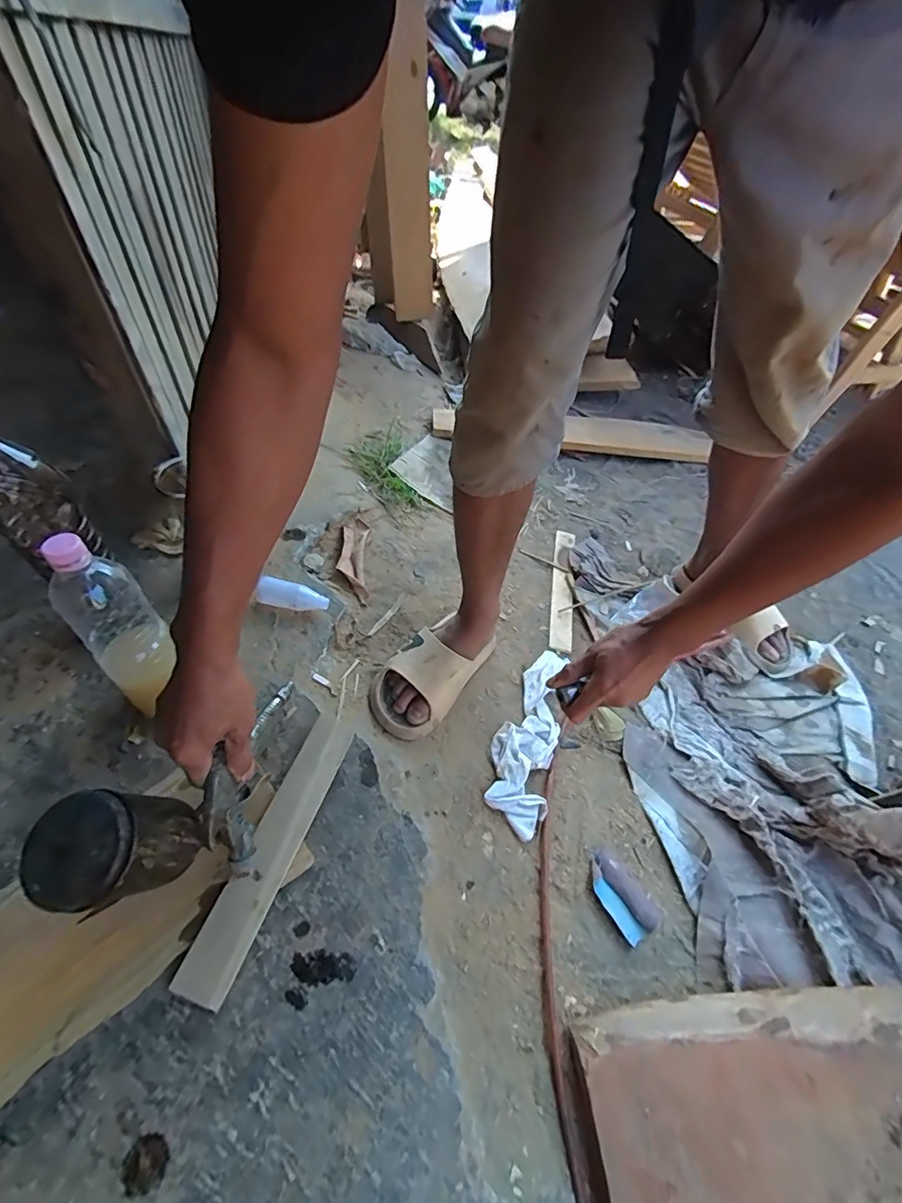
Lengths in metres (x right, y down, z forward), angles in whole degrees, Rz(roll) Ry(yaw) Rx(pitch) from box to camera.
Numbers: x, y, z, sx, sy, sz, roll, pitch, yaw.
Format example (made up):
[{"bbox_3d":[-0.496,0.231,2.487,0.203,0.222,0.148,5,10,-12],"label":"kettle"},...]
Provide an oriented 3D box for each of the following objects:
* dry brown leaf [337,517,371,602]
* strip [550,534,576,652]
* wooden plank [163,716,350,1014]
[{"bbox_3d":[-0.174,-0.081,0.892,0.049,0.018,0.182,-1,50,-7],"label":"dry brown leaf"},{"bbox_3d":[0.222,-0.034,0.986,0.041,0.005,0.313,11,50,3],"label":"strip"},{"bbox_3d":[-0.187,0.256,0.539,0.049,0.028,0.283,17,50,9],"label":"wooden plank"}]

